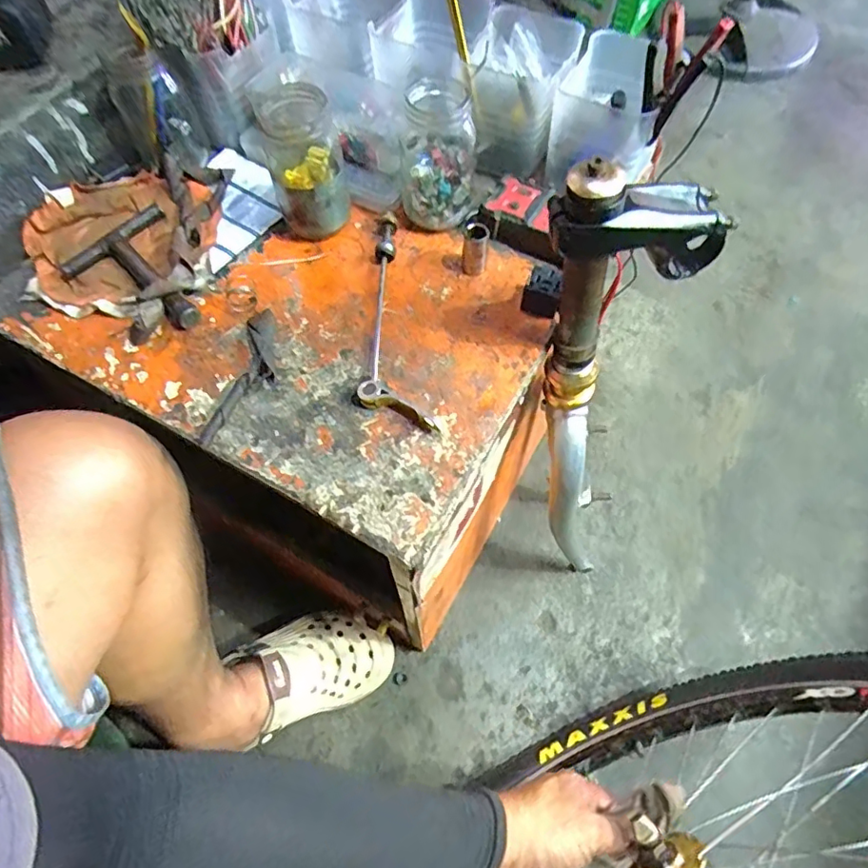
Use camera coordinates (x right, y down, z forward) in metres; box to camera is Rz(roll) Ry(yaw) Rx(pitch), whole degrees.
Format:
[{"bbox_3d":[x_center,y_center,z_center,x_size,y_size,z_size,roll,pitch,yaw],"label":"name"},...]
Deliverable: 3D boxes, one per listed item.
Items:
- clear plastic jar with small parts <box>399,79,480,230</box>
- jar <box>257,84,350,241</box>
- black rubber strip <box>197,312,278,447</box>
[{"bbox_3d":[0.004,-0.234,0.474,0.065,0.103,0.069,3,62,3],"label":"clear plastic jar with small parts"},{"bbox_3d":[-0.105,-0.218,0.463,0.056,0.112,0.053,-1,62,1],"label":"jar"},{"bbox_3d":[-0.140,-0.046,0.422,0.035,0.014,0.122,10,63,6],"label":"black rubber strip"}]

